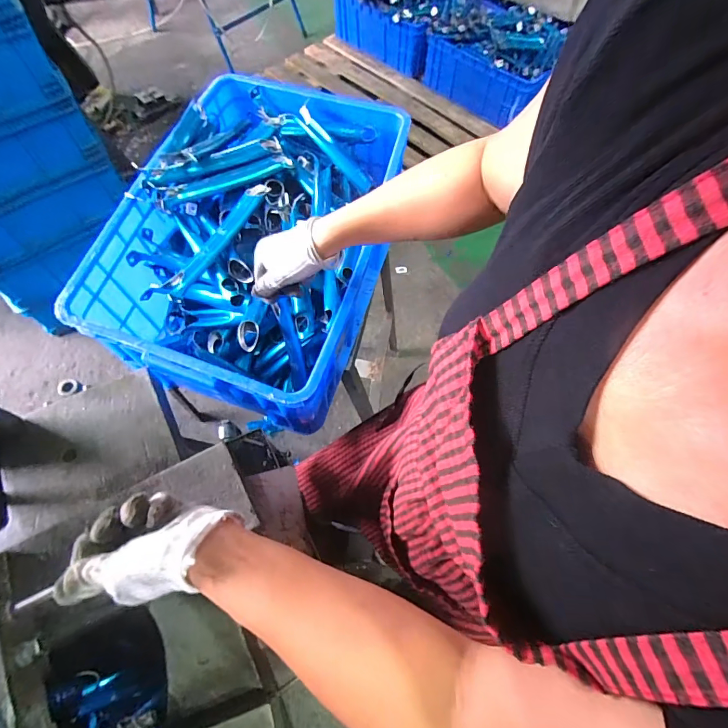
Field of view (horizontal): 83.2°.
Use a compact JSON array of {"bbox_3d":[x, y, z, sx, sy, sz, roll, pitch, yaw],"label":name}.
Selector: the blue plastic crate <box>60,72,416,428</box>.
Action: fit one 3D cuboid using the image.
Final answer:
[{"bbox_3d":[-0.160,-0.187,0.668,0.349,0.219,0.511,15,64,6],"label":"blue plastic crate"}]

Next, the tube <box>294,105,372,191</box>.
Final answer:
[{"bbox_3d":[-0.050,-0.352,0.678,0.031,0.020,0.169,-43,89,-20],"label":"tube"}]

